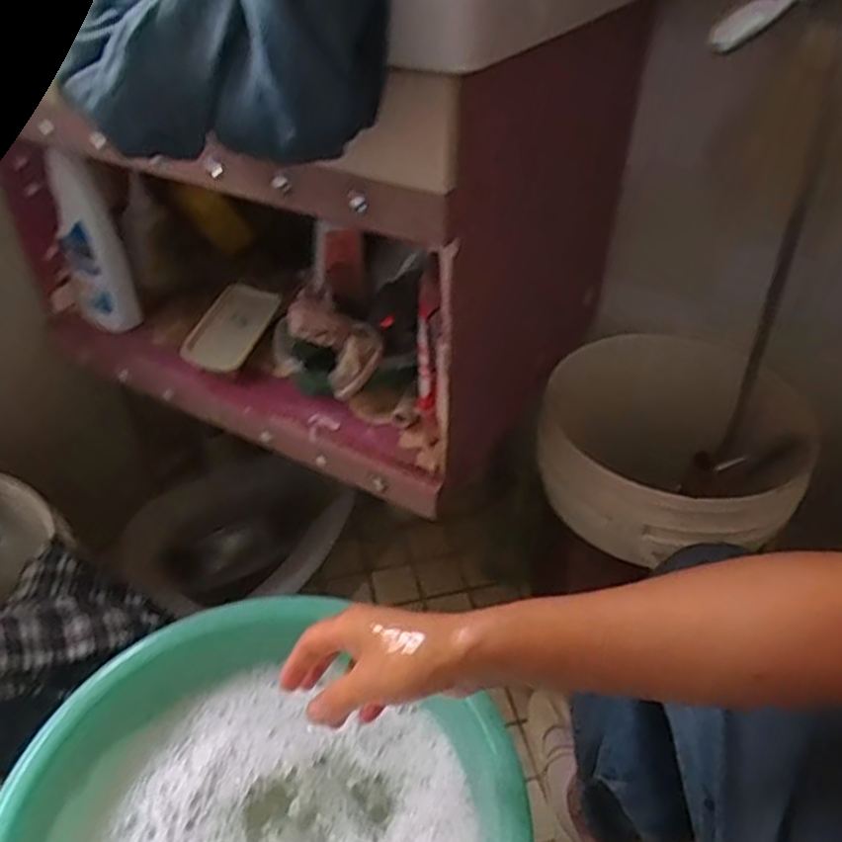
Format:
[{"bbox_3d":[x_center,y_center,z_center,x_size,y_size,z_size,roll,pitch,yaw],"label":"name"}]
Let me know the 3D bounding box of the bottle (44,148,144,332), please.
[{"bbox_3d":[-0.380,-0.202,0.807,0.064,0.208,0.078,-20,44,-21],"label":"bottle"}]

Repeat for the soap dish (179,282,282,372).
[{"bbox_3d":[-0.216,-0.109,0.805,0.065,0.017,0.137,25,51,-2],"label":"soap dish"}]

